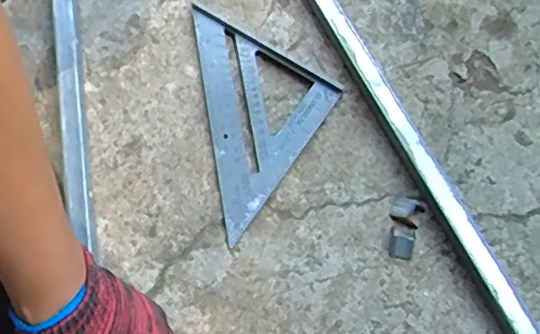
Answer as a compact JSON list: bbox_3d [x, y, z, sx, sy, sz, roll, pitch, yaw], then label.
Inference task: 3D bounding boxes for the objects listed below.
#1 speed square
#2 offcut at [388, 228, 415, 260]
[{"bbox_3d":[-0.047,-0.048,0.539,0.166,0.015,0.168,33,73,14],"label":"speed square"},{"bbox_3d":[0.113,0.066,0.489,0.020,0.009,0.024,11,69,6],"label":"offcut"}]

